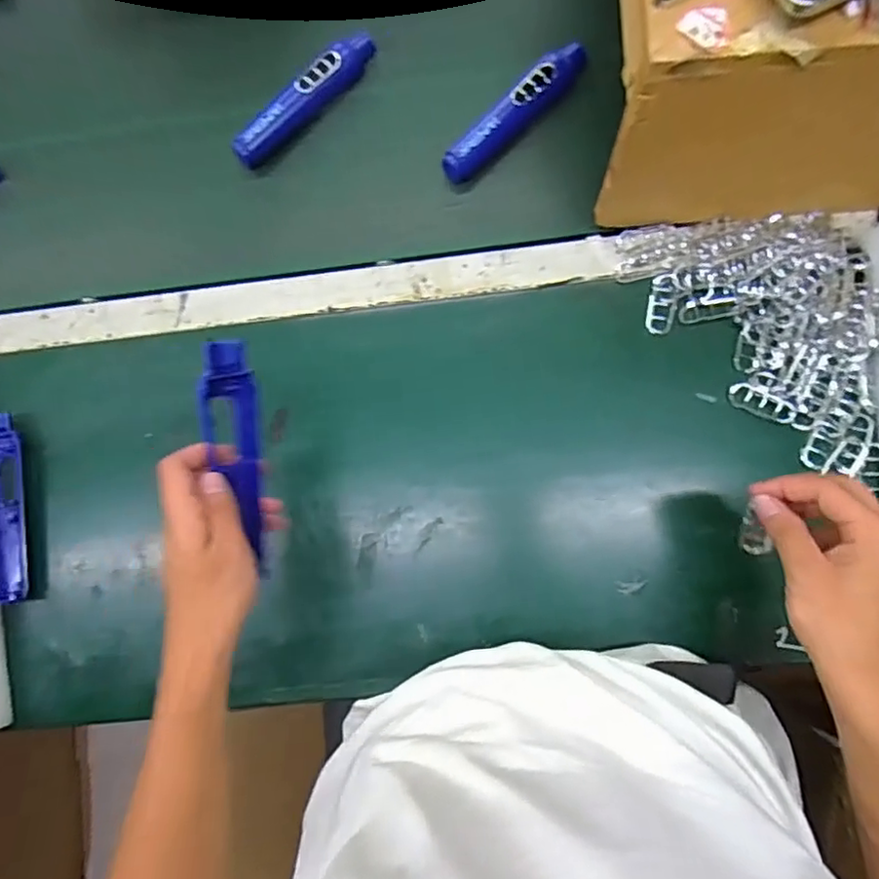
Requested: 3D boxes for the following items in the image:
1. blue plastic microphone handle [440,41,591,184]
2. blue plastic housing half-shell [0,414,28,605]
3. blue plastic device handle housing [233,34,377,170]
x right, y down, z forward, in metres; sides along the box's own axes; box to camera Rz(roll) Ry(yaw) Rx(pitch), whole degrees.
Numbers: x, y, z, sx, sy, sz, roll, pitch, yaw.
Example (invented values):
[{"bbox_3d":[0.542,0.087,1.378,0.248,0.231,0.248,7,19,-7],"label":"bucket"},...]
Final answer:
[{"bbox_3d":[0.073,-0.315,0.580,0.178,0.022,0.035,-45,81,-2],"label":"blue plastic microphone handle"},{"bbox_3d":[-0.400,0.063,0.561,0.033,0.023,0.170,-11,82,3],"label":"blue plastic housing half-shell"},{"bbox_3d":[-0.134,-0.338,0.600,0.174,0.022,0.031,-43,81,-2],"label":"blue plastic device handle housing"}]

